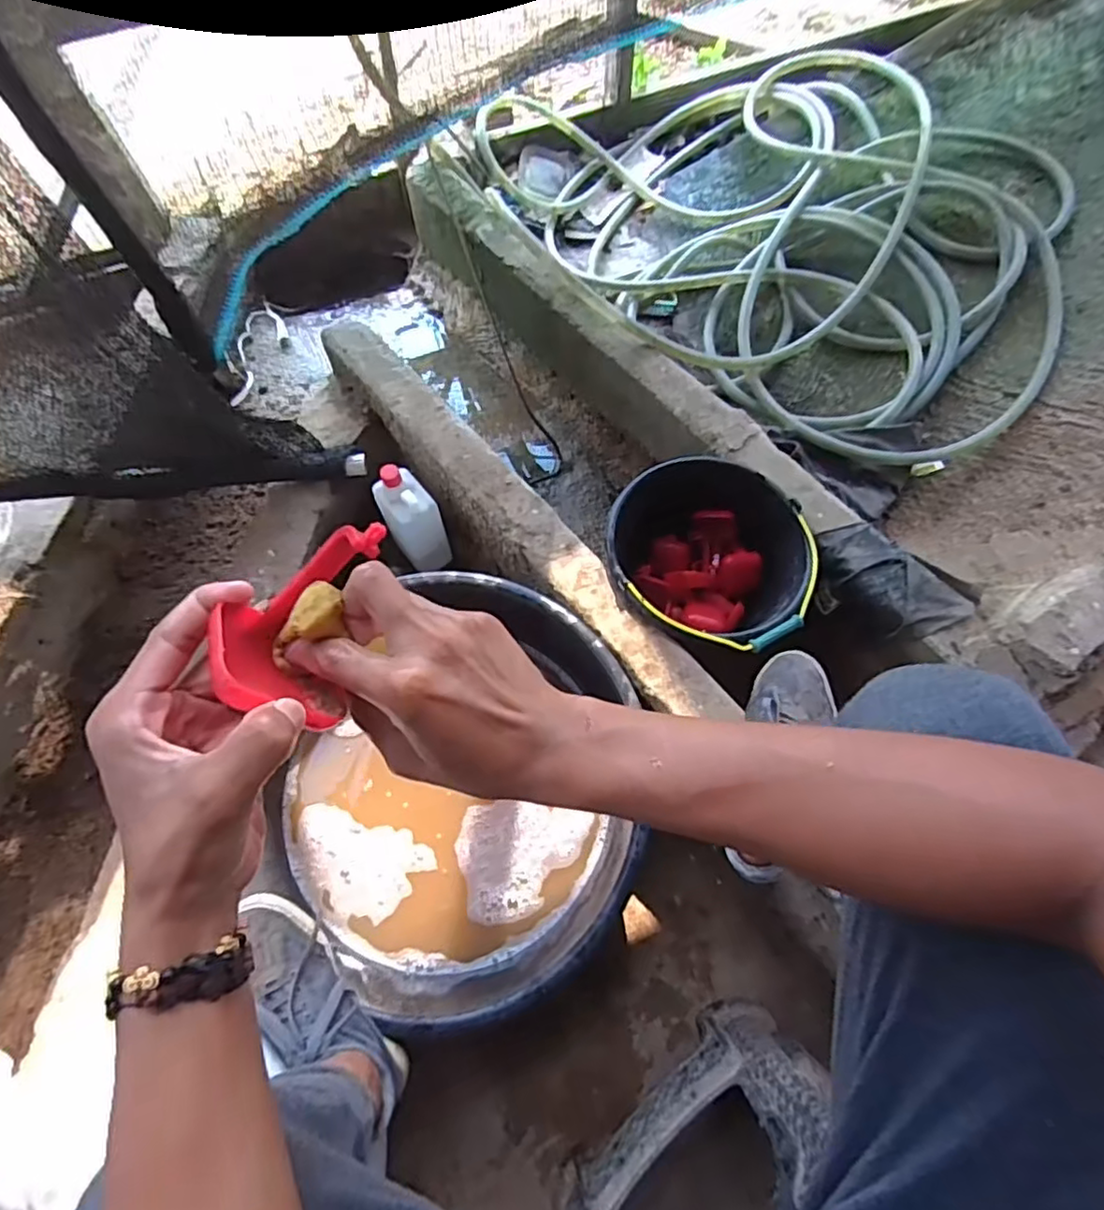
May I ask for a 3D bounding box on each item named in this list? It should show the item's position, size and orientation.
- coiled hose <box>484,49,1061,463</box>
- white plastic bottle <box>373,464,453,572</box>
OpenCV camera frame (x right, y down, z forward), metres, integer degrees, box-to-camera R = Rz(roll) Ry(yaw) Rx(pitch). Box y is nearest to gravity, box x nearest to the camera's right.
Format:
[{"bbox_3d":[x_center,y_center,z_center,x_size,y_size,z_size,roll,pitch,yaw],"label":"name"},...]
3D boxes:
[{"bbox_3d":[0.482,-0.785,1.283,0.810,0.172,1.127,-39,73,-12],"label":"coiled hose"},{"bbox_3d":[-0.220,-0.136,1.029,0.081,0.176,0.100,-28,71,-9],"label":"white plastic bottle"}]

